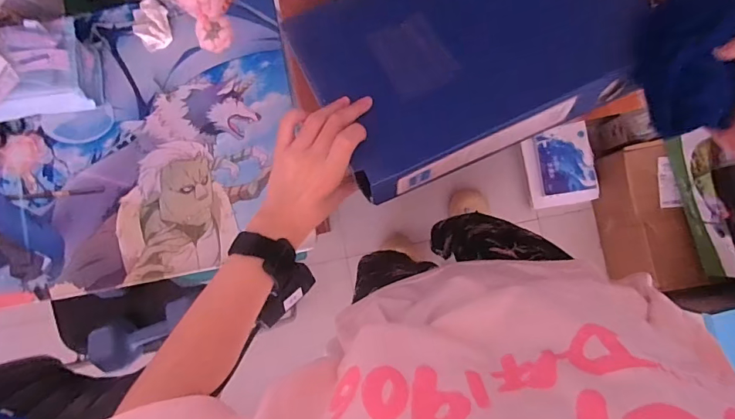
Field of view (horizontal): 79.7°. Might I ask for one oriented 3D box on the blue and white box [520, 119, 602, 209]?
[{"bbox_3d":[0.566,-0.125,1.289,0.177,0.073,0.221,-12,87,2],"label":"blue and white box"}]

